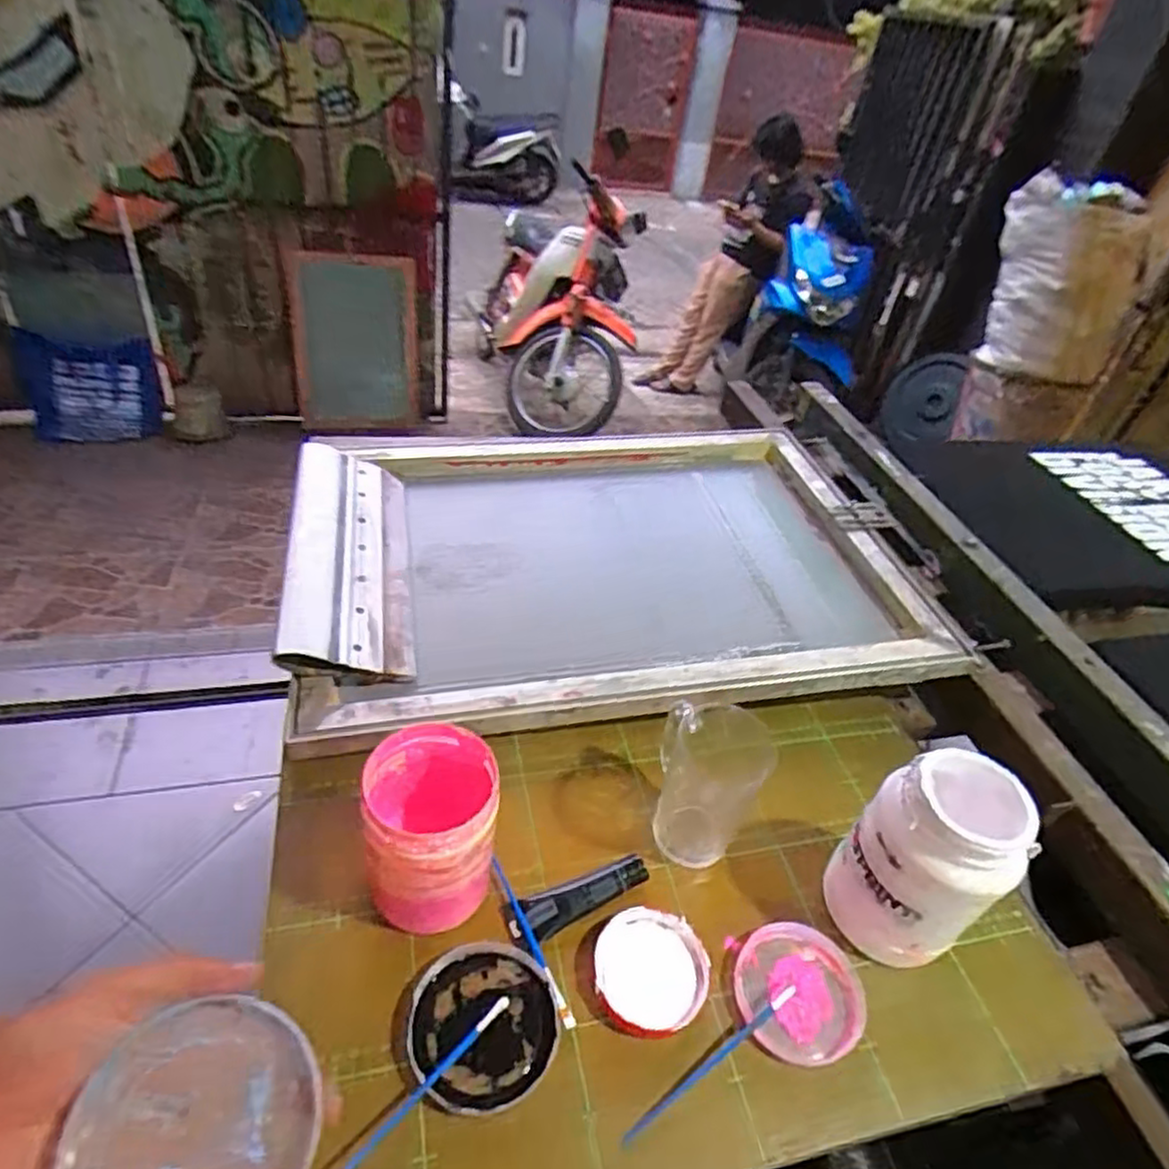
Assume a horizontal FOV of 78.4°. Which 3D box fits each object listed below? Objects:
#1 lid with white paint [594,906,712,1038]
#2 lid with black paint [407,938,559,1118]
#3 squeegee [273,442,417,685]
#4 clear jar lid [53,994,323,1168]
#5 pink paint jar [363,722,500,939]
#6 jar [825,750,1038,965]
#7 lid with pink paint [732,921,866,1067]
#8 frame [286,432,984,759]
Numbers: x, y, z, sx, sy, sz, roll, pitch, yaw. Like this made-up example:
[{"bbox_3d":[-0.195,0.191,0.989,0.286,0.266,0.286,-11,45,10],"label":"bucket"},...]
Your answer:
[{"bbox_3d":[0.049,0.274,0.513,0.080,0.010,0.085,4,42,-4],"label":"lid with white paint"},{"bbox_3d":[-0.067,0.293,0.478,0.094,0.018,0.096,4,42,-4],"label":"lid with black paint"},{"bbox_3d":[-0.251,-0.050,0.769,0.116,0.075,0.352,-4,44,-13],"label":"squeegee"},{"bbox_3d":[-0.154,0.219,0.286,0.089,0.012,0.084,8,57,-13],"label":"clear jar lid"},{"bbox_3d":[-0.108,0.176,0.512,0.088,0.126,0.093,0,43,-9],"label":"pink paint jar"},{"bbox_3d":[0.251,0.197,0.525,0.095,0.160,0.095,4,42,-4],"label":"jar"},{"bbox_3d":[0.154,0.294,0.519,0.086,0.020,0.086,4,42,-4],"label":"lid with pink paint"},{"bbox_3d":[0.023,-0.044,0.838,0.668,0.060,0.476,-4,44,-13],"label":"frame"}]

